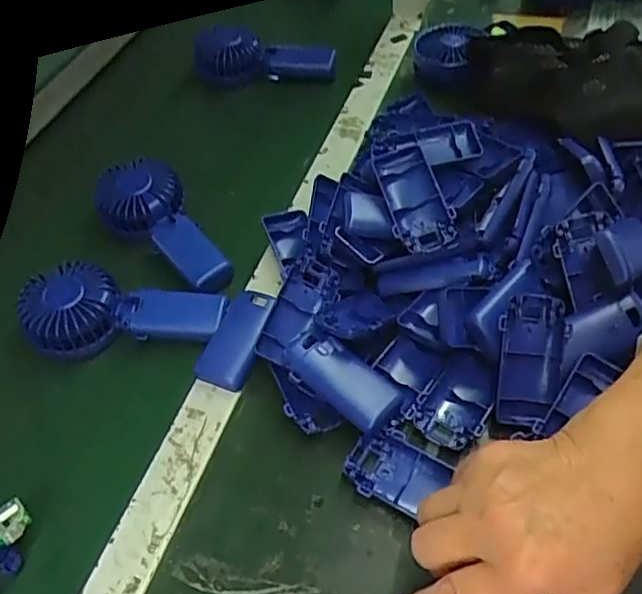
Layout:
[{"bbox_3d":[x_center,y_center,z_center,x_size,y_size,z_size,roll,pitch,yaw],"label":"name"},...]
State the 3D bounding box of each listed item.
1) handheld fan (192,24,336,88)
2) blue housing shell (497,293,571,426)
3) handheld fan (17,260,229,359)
[{"bbox_3d":[-0.065,-0.282,0.725,0.163,0.075,0.056,4,52,8],"label":"handheld fan"},{"bbox_3d":[0.153,0.046,0.453,0.045,0.024,0.093,9,90,12],"label":"blue housing shell"},{"bbox_3d":[-0.172,0.011,0.526,0.171,0.038,0.072,4,52,9],"label":"handheld fan"}]

